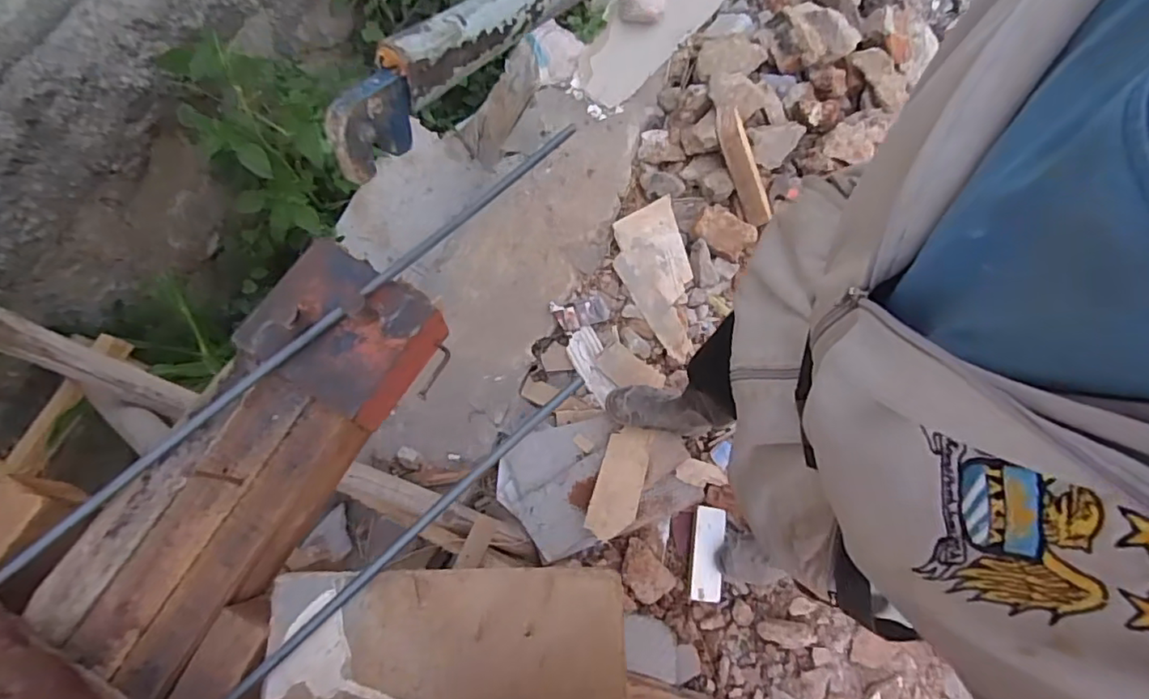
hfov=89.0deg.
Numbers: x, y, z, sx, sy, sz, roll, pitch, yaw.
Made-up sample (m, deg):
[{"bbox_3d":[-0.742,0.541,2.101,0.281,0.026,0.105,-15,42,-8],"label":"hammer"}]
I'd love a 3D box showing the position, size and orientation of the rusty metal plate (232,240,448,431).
[{"bbox_3d":[-0.153,-0.011,0.395,0.109,0.052,0.092,32,76,7],"label":"rusty metal plate"}]

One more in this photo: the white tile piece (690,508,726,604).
[{"bbox_3d":[0.297,0.453,1.298,0.065,0.013,0.197,7,74,1],"label":"white tile piece"}]

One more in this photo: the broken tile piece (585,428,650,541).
[{"bbox_3d":[0.099,0.288,1.287,0.111,0.020,0.246,19,67,-10],"label":"broken tile piece"}]

